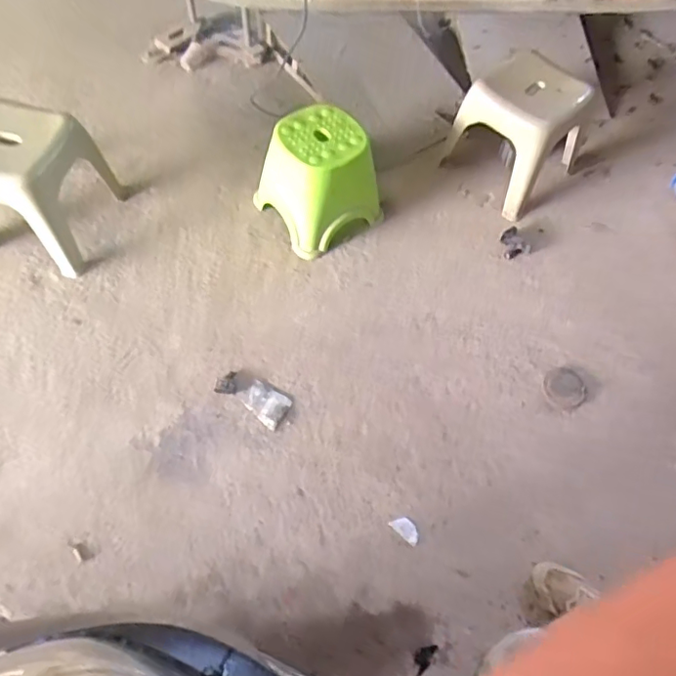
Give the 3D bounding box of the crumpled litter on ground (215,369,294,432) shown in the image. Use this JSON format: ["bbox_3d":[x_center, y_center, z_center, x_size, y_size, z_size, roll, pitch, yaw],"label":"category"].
[{"bbox_3d":[-0.209,0.140,1.410,0.192,0.021,0.086,32,62,13],"label":"crumpled litter on ground"}]

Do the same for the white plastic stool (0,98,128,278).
[{"bbox_3d":[-0.804,-0.417,1.489,0.313,0.347,0.325,15,60,4],"label":"white plastic stool"}]

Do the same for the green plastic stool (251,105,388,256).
[{"bbox_3d":[-0.047,-0.438,1.595,0.289,0.325,0.250,-31,67,-21],"label":"green plastic stool"}]

